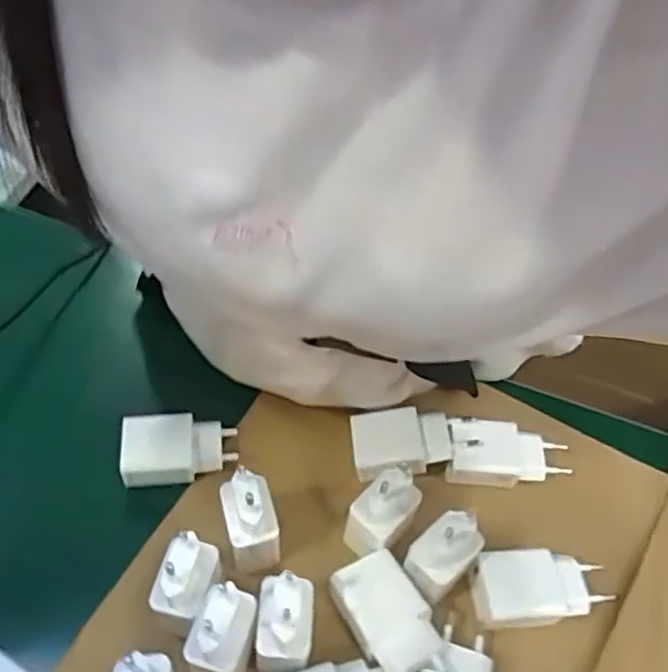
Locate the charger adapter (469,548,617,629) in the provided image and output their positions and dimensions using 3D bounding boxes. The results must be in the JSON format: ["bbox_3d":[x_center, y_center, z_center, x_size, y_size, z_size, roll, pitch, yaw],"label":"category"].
[{"bbox_3d":[0.121,0.149,0.402,0.074,0.025,0.039,-4,53,-8],"label":"charger adapter"}]

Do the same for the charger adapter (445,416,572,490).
[{"bbox_3d":[0.115,0.079,0.450,0.082,0.025,0.042,3,52,-2],"label":"charger adapter"}]

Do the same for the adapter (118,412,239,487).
[{"bbox_3d":[-0.101,0.071,0.441,0.071,0.023,0.039,-9,54,-11],"label":"adapter"}]

